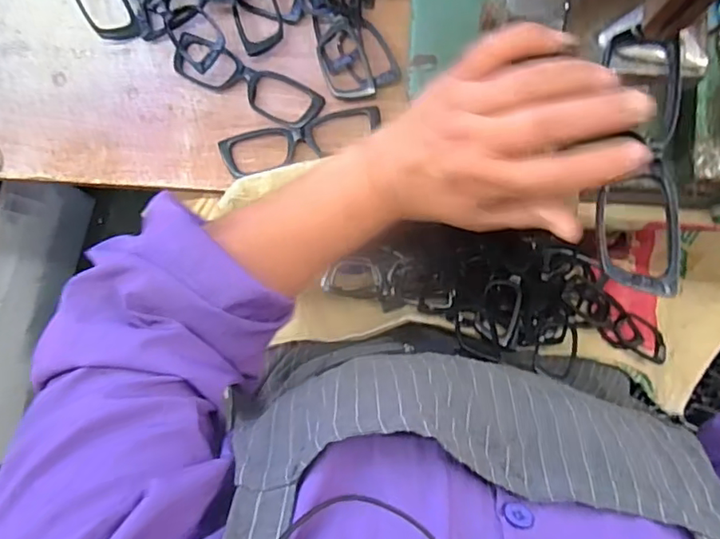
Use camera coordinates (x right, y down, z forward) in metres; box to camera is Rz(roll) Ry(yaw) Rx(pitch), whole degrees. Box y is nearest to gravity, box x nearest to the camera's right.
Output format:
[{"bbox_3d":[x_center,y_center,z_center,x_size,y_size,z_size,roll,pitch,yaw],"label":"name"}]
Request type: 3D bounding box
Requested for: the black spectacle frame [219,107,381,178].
[{"bbox_3d":[-0.050,-0.112,0.489,0.140,0.009,0.038,-13,85,1],"label":"black spectacle frame"}]

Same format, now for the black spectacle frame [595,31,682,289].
[{"bbox_3d":[0.141,-0.056,0.283,0.041,0.013,0.137,6,80,3],"label":"black spectacle frame"}]

